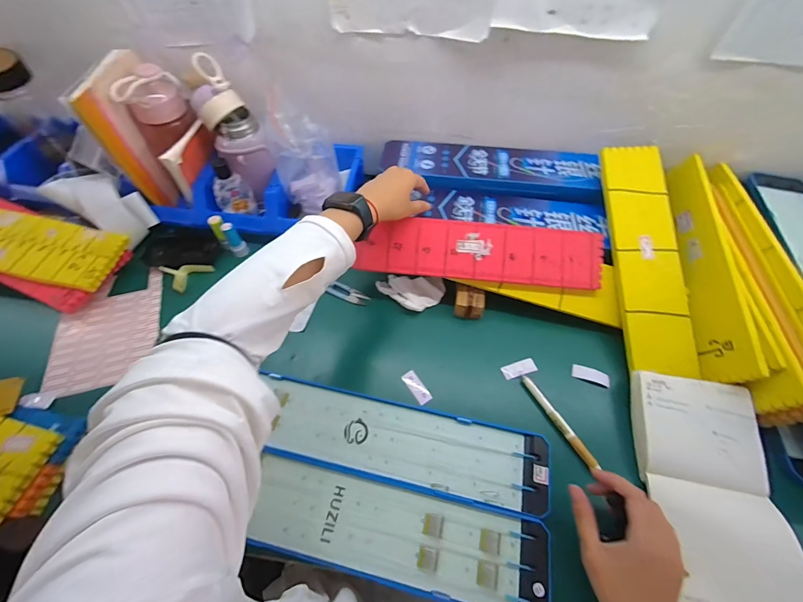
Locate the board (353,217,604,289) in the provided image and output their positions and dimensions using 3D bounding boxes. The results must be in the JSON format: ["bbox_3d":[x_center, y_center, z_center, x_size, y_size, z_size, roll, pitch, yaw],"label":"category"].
[{"bbox_3d":[0.112,-0.072,0.495,0.334,0.011,0.083,6,84,1],"label":"board"}]

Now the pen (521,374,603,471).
[{"bbox_3d":[0.193,0.145,0.435,0.010,0.010,0.126,-25,60,-14],"label":"pen"}]

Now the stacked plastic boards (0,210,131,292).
[{"bbox_3d":[-0.592,-0.092,0.510,0.343,0.017,0.100,13,59,-1],"label":"stacked plastic boards"}]

